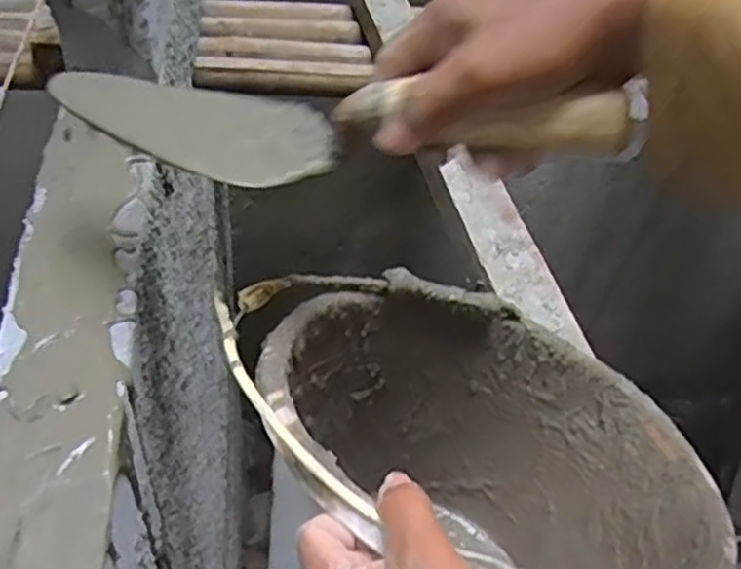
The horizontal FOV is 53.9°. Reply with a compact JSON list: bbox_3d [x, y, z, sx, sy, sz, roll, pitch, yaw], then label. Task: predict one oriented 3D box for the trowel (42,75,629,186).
[{"bbox_3d":[-0.027,-0.083,0.371,0.300,0.040,0.087,6,46,20],"label":"trowel"}]

